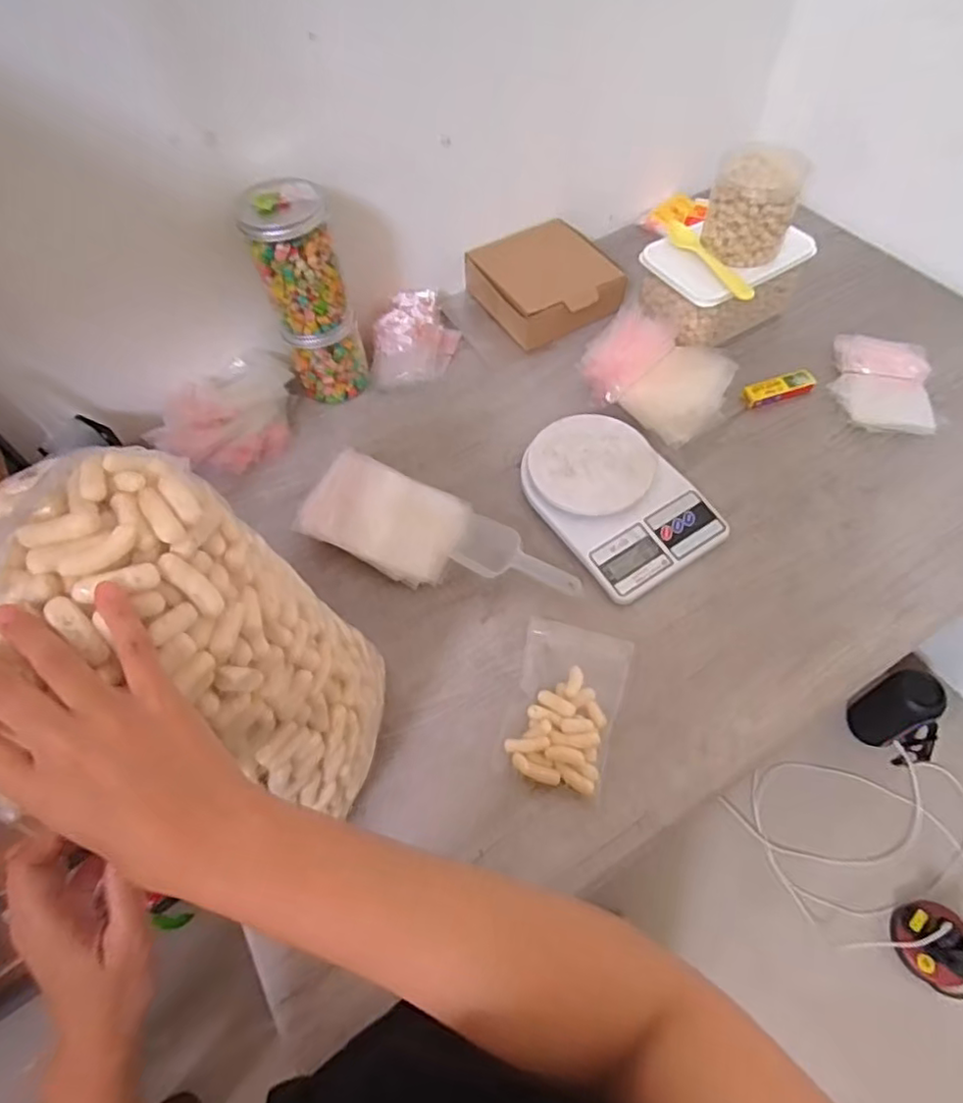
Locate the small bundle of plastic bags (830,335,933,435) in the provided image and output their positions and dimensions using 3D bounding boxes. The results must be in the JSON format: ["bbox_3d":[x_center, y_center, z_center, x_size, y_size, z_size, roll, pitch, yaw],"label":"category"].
[{"bbox_3d":[0.485,-0.205,0.759,0.102,0.022,0.139,7,59,8],"label":"small bundle of plastic bags"}]

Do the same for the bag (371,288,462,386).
[{"bbox_3d":[-0.088,-0.287,0.831,0.101,0.052,0.158,20,61,15],"label":"bag"}]

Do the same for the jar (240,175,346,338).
[{"bbox_3d":[-0.200,-0.316,0.683,0.088,0.139,0.075,-18,59,-8],"label":"jar"}]

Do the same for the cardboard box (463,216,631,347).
[{"bbox_3d":[0.089,-0.367,0.870,0.161,0.064,0.179,-24,60,-11],"label":"cardboard box"}]

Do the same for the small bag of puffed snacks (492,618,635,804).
[{"bbox_3d":[0.076,0.137,0.571,0.094,0.022,0.148,15,60,13],"label":"small bag of puffed snacks"}]

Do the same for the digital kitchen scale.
[{"bbox_3d":[0.143,-0.061,0.687,0.156,0.034,0.217,-32,61,-16],"label":"digital kitchen scale"}]

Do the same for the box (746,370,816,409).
[{"bbox_3d":[0.367,-0.200,0.770,0.090,0.016,0.025,-18,59,-8],"label":"box"}]

